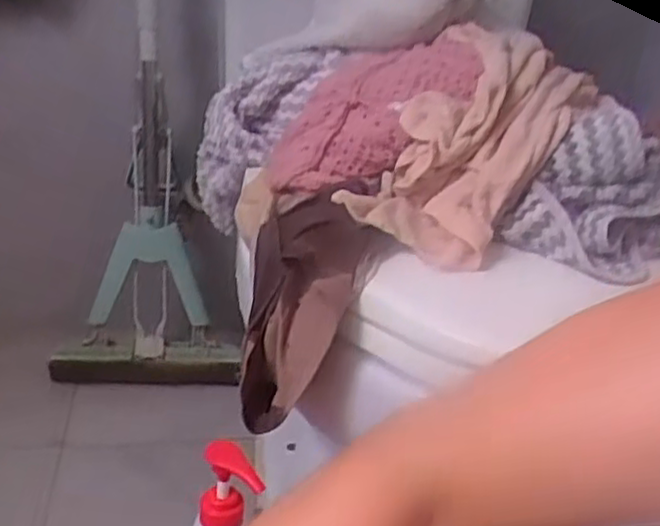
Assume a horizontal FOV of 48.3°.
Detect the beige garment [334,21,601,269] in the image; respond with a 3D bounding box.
[{"bbox_3d":[0.111,-0.098,0.544,0.111,0.072,0.250,22,61,30],"label":"beige garment"}]

